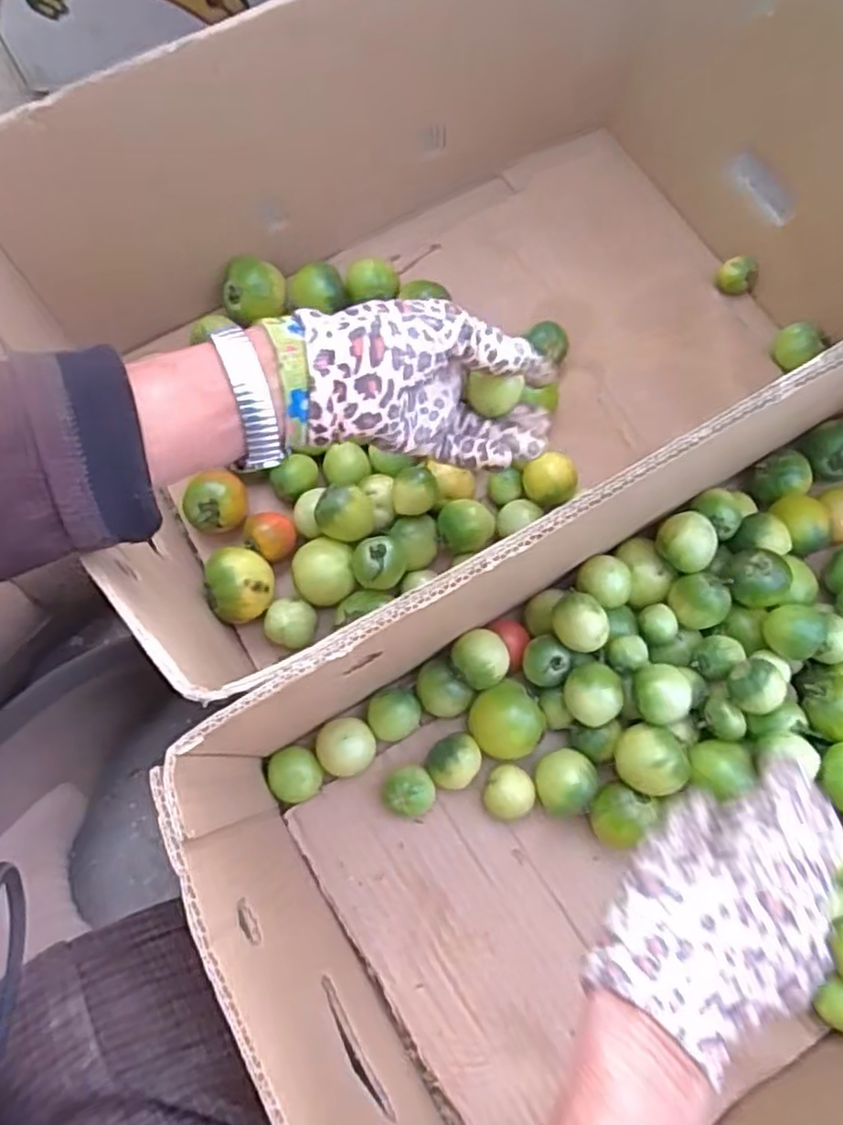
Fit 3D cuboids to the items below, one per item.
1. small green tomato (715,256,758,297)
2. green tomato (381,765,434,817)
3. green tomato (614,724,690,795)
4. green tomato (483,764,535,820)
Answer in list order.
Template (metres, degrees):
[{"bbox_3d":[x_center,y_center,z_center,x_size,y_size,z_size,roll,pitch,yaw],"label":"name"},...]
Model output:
[{"bbox_3d":[0.264,-0.238,0.600,0.031,0.029,0.024,39,76,9],"label":"small green tomato"},{"bbox_3d":[-0.009,0.151,0.472,0.032,0.030,0.031,1,73,-2],"label":"green tomato"},{"bbox_3d":[0.143,0.126,0.454,0.039,0.042,0.041,1,73,-2],"label":"green tomato"},{"bbox_3d":[0.058,0.153,0.474,0.032,0.024,0.033,1,73,-2],"label":"green tomato"}]

